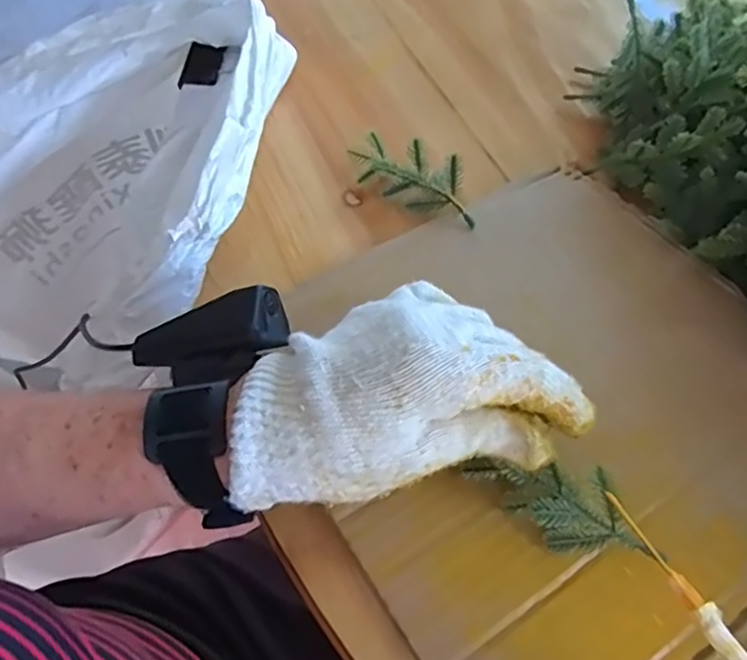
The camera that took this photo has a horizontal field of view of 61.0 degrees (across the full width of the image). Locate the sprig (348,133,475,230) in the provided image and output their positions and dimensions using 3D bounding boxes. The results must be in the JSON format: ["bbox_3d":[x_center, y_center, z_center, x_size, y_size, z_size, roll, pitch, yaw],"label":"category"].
[{"bbox_3d":[0.028,-0.095,0.396,0.086,0.025,0.028,26,59,14],"label":"sprig"}]

